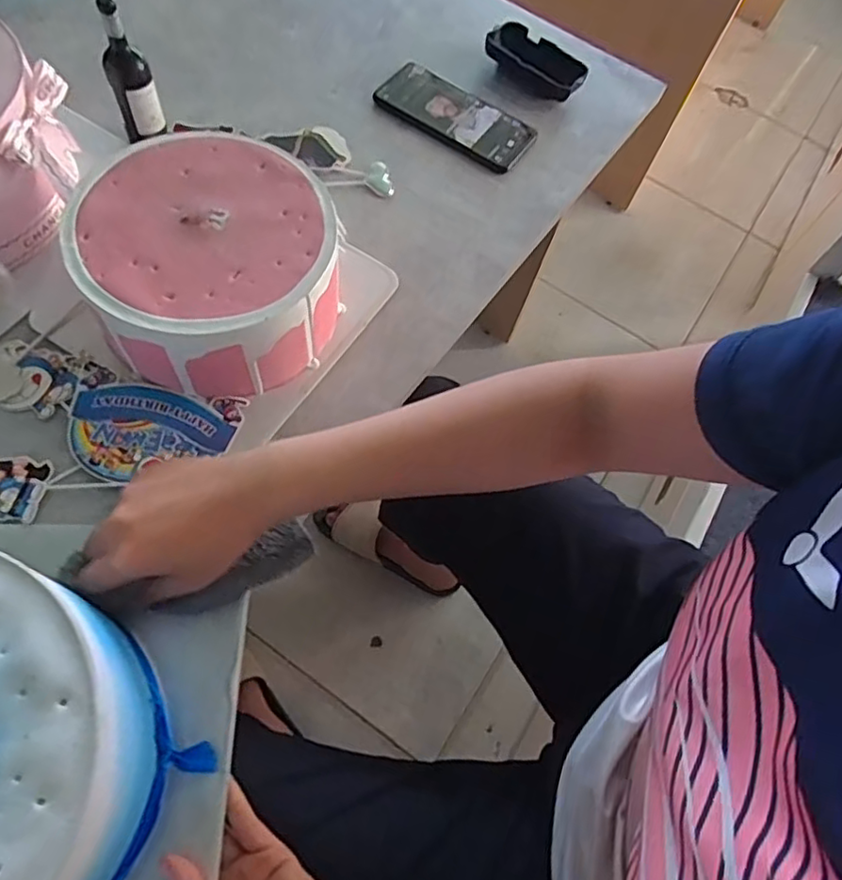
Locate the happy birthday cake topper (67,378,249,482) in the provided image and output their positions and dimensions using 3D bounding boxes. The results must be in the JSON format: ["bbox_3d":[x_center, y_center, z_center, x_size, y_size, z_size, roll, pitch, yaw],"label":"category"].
[{"bbox_3d":[-0.189,-0.006,0.430,0.112,0.005,0.072,9,67,-6],"label":"happy birthday cake topper"}]

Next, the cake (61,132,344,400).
[{"bbox_3d":[-0.145,-0.126,0.443,0.163,0.086,0.168,3,65,-6],"label":"cake"}]

